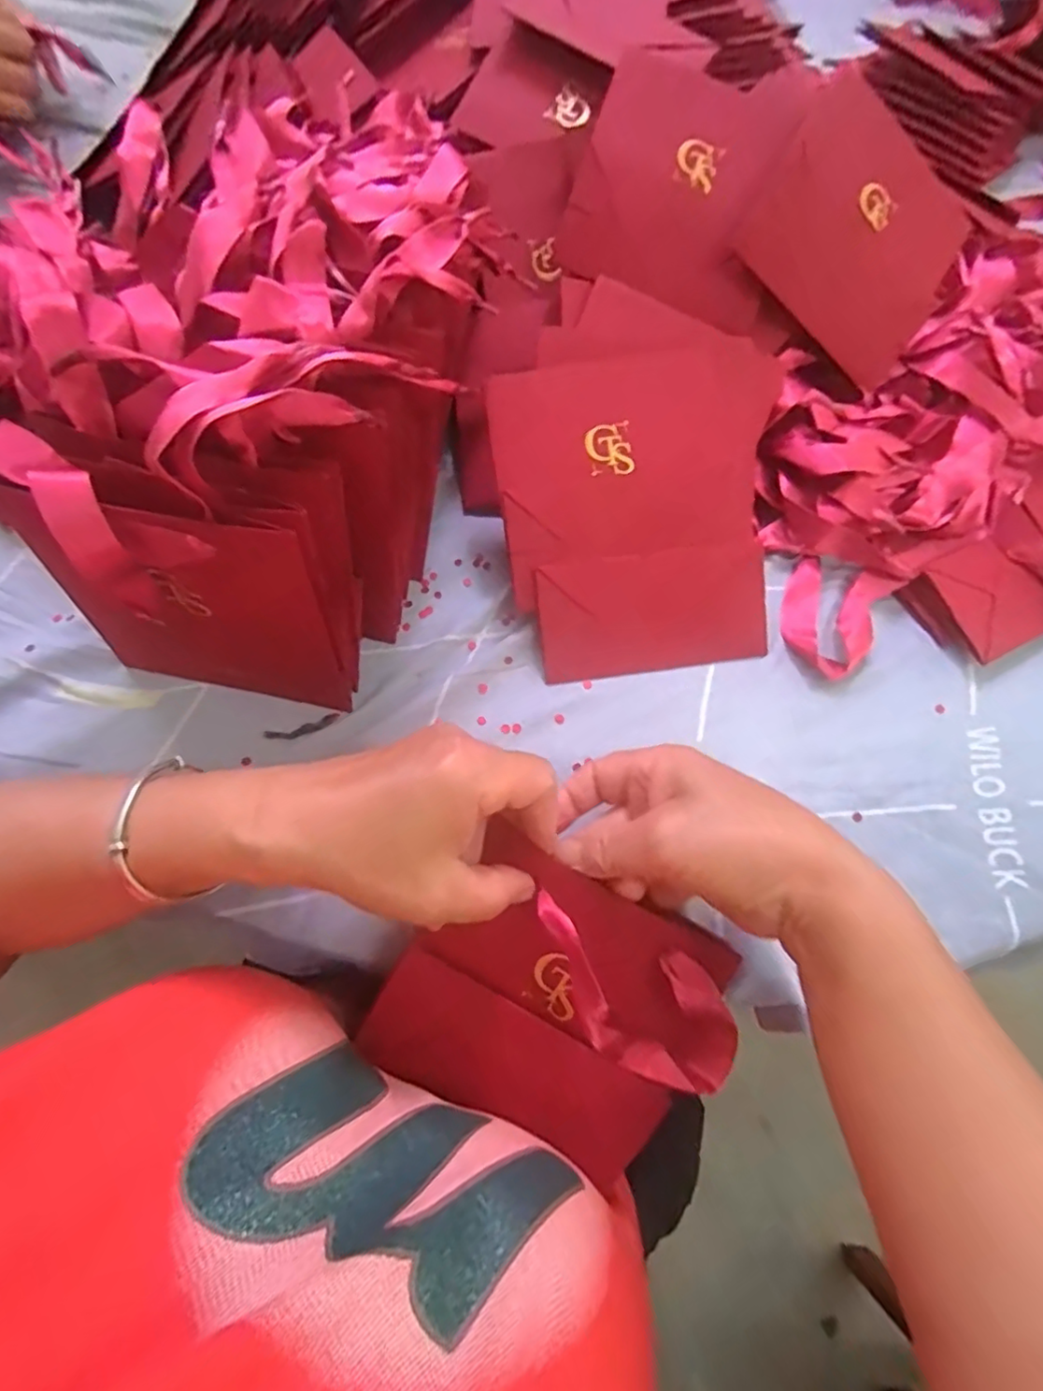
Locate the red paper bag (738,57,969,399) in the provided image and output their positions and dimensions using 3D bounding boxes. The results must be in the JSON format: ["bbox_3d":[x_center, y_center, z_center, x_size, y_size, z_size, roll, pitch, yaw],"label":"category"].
[{"bbox_3d":[0.222,-0.303,0.396,0.136,0.013,0.136,37,89,-16],"label":"red paper bag"}]

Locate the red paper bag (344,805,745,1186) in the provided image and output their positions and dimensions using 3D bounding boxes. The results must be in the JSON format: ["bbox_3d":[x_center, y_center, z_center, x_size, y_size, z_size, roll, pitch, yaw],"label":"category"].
[{"bbox_3d":[0.014,0.145,0.271,0.139,0.031,0.124,31,98,3],"label":"red paper bag"}]

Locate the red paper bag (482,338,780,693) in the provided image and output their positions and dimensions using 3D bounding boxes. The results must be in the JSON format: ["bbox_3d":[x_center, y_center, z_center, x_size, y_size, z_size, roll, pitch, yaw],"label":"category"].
[{"bbox_3d":[0.075,-0.114,0.366,0.173,0.018,0.193,-8,90,-7],"label":"red paper bag"}]

